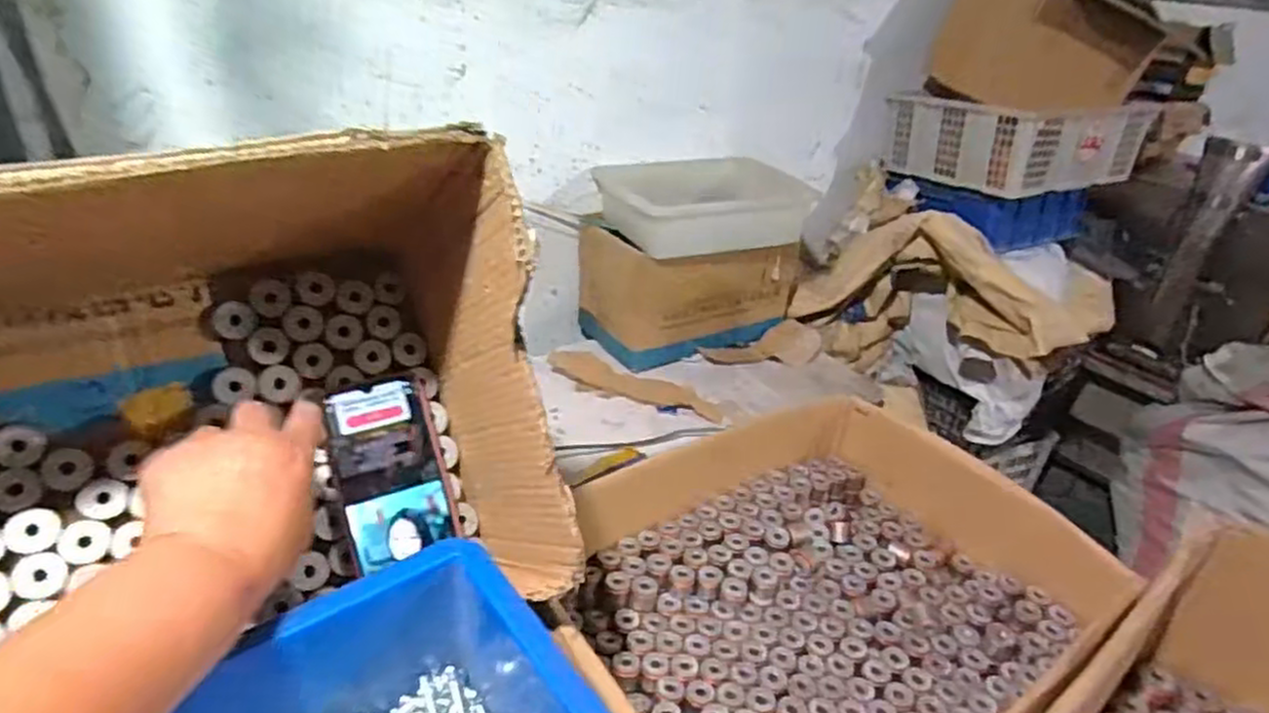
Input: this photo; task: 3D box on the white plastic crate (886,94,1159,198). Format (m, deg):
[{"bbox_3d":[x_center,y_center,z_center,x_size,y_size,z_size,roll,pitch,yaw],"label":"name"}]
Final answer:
[{"bbox_3d":[0.858,-0.497,1.674,0.522,0.164,0.314,-15,36,-29],"label":"white plastic crate"}]

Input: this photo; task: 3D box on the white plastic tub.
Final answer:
[{"bbox_3d":[0.112,-0.272,1.321,0.328,0.092,0.236,-5,32,-15],"label":"white plastic tub"}]

